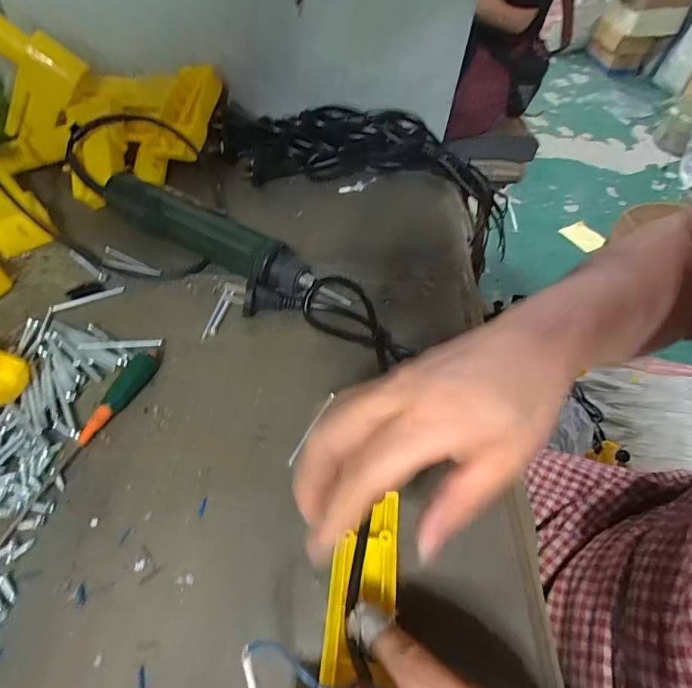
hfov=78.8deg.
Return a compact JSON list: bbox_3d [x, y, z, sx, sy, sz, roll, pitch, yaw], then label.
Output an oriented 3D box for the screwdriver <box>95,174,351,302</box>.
[{"bbox_3d":[-0.110,-0.090,0.375,0.246,0.040,0.054,25,54,14],"label":"screwdriver"}]

